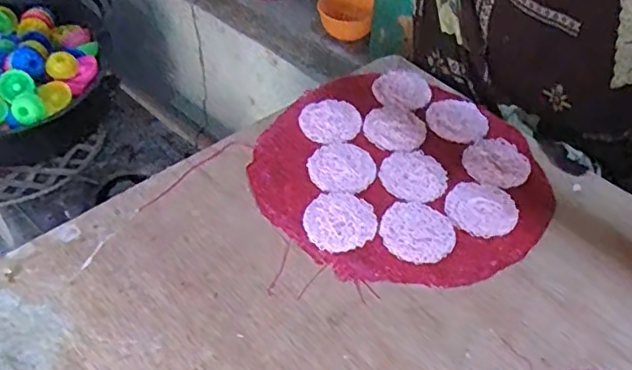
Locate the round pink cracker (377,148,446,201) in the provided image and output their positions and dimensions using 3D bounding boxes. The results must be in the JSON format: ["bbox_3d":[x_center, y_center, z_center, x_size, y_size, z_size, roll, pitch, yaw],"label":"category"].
[{"bbox_3d":[0.112,-0.011,0.705,0.074,0.004,0.078,1,46,-1],"label":"round pink cracker"}]

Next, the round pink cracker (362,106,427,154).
[{"bbox_3d":[0.099,-0.071,0.758,0.080,0.004,0.075,1,46,-1],"label":"round pink cracker"}]

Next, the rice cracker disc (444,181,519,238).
[{"bbox_3d":[0.183,0.026,0.671,0.075,0.004,0.079,1,46,-1],"label":"rice cracker disc"}]

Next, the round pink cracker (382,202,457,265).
[{"bbox_3d":[0.109,0.049,0.647,0.075,0.004,0.077,1,46,-1],"label":"round pink cracker"}]

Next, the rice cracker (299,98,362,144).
[{"bbox_3d":[0.017,-0.083,0.760,0.073,0.007,0.071,1,46,-1],"label":"rice cracker"}]

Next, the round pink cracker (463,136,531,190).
[{"bbox_3d":[0.217,-0.029,0.726,0.076,0.004,0.085,14,47,11],"label":"round pink cracker"}]

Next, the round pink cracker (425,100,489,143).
[{"bbox_3d":[0.179,-0.084,0.779,0.071,0.009,0.082,-16,49,-17],"label":"round pink cracker"}]

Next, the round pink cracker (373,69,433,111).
[{"bbox_3d":[0.116,-0.131,0.821,0.075,0.009,0.091,6,46,4],"label":"round pink cracker"}]

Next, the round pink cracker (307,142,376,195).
[{"bbox_3d":[0.030,-0.022,0.707,0.075,0.004,0.083,6,46,4],"label":"round pink cracker"}]

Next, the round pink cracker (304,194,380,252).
[{"bbox_3d":[0.026,0.037,0.649,0.075,0.006,0.073,1,46,-1],"label":"round pink cracker"}]

